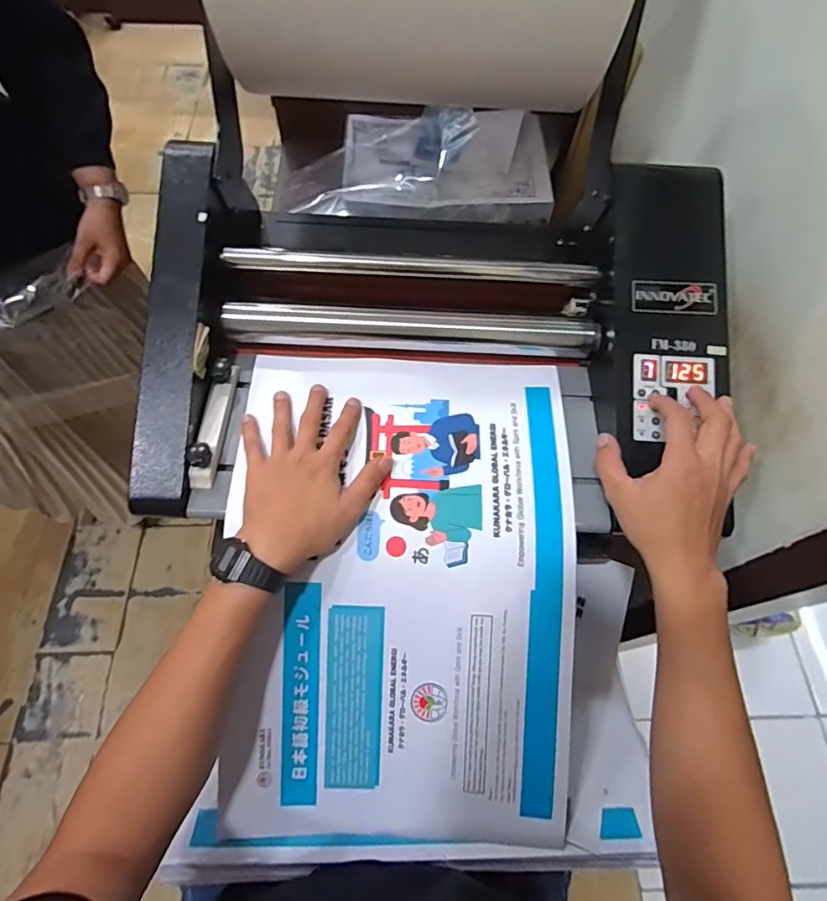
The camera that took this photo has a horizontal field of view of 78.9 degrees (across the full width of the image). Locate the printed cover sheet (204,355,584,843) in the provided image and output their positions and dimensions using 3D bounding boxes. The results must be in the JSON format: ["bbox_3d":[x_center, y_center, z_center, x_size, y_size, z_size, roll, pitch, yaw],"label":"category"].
[{"bbox_3d":[-0.015,0.143,0.508,0.336,0.110,0.477,3,92,-1],"label":"printed cover sheet"}]

